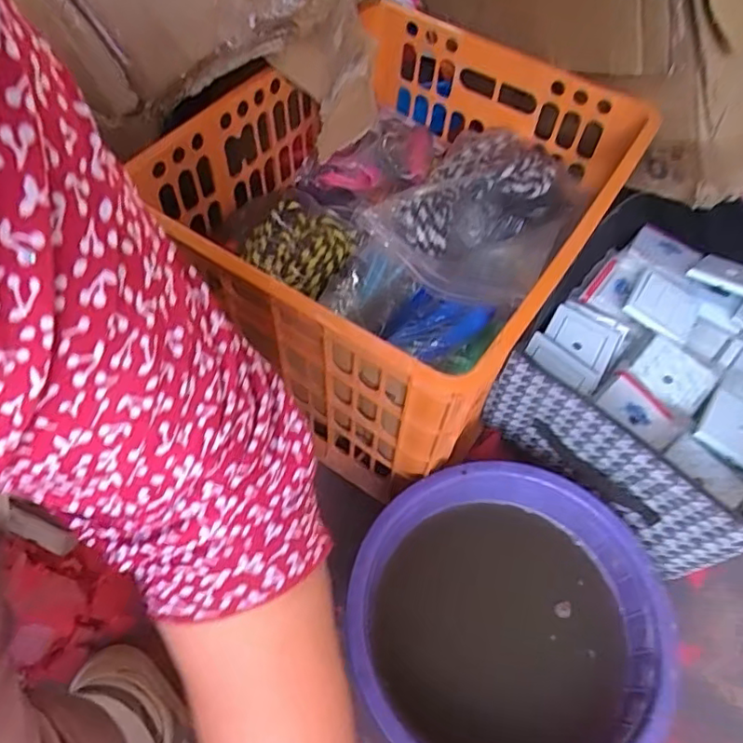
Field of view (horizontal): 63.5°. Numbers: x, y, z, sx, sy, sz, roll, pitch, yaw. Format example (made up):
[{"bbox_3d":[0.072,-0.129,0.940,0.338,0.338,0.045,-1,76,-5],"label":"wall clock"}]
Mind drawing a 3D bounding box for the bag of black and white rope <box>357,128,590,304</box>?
[{"bbox_3d":[0.133,-0.190,0.690,0.188,0.059,0.250,33,64,15],"label":"bag of black and white rope"}]

